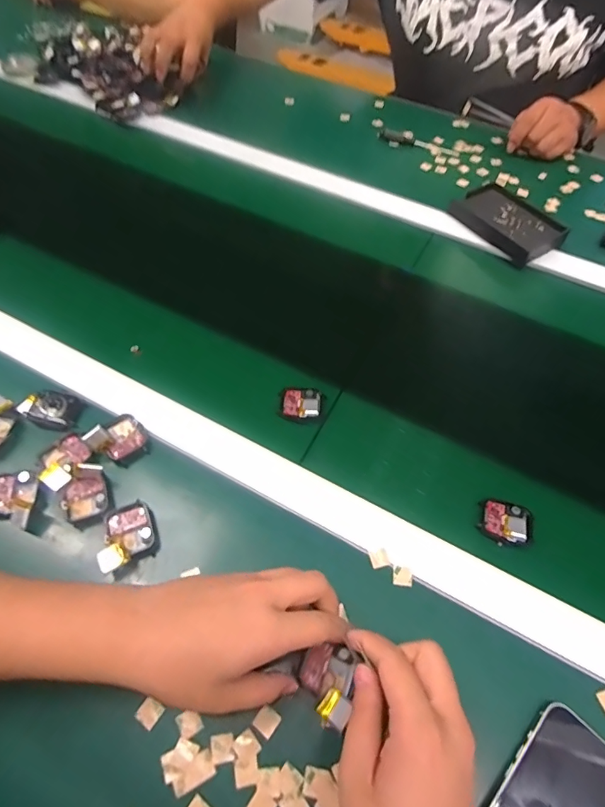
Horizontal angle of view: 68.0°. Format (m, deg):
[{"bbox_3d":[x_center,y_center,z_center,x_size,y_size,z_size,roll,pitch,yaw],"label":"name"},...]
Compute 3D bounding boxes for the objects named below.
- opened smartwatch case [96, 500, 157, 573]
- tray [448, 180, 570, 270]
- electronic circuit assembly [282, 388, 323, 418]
[{"bbox_3d":[-0.145,0.107,0.368,0.046,0.013,0.048,-21,62,-16],"label":"opened smartwatch case"},{"bbox_3d":[0.285,-0.250,0.622,0.100,0.024,0.142,-29,65,-20],"label":"tray"},{"bbox_3d":[0.000,0.000,0.451,0.039,0.010,0.035,8,58,1],"label":"electronic circuit assembly"}]

